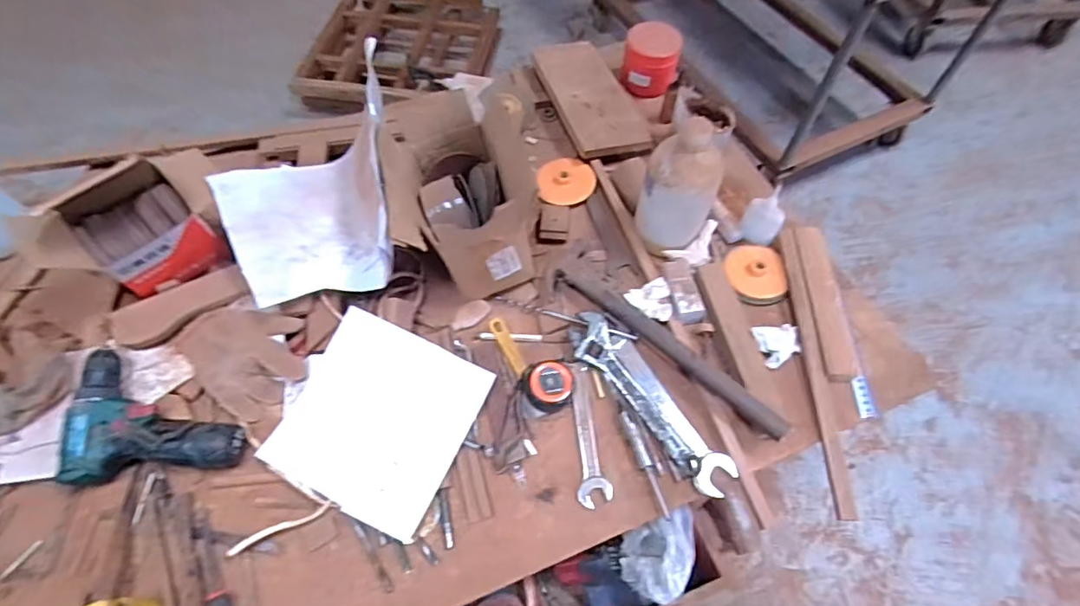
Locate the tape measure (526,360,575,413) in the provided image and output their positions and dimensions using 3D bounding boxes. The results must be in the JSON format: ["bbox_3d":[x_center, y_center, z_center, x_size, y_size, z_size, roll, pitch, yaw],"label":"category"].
[{"bbox_3d":[0.012,0.101,0.659,0.058,0.041,0.054,0,60,0],"label":"tape measure"}]

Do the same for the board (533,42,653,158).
[{"bbox_3d":[0.084,-0.356,0.899,0.132,0.020,0.273,-13,64,-15],"label":"board"}]

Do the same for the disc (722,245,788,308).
[{"bbox_3d":[0.311,-0.043,0.768,0.078,0.022,0.097,-3,59,12],"label":"disc"}]

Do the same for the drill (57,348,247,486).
[{"bbox_3d":[-0.455,0.131,0.633,0.189,0.051,0.153,-3,60,-3],"label":"drill"}]

